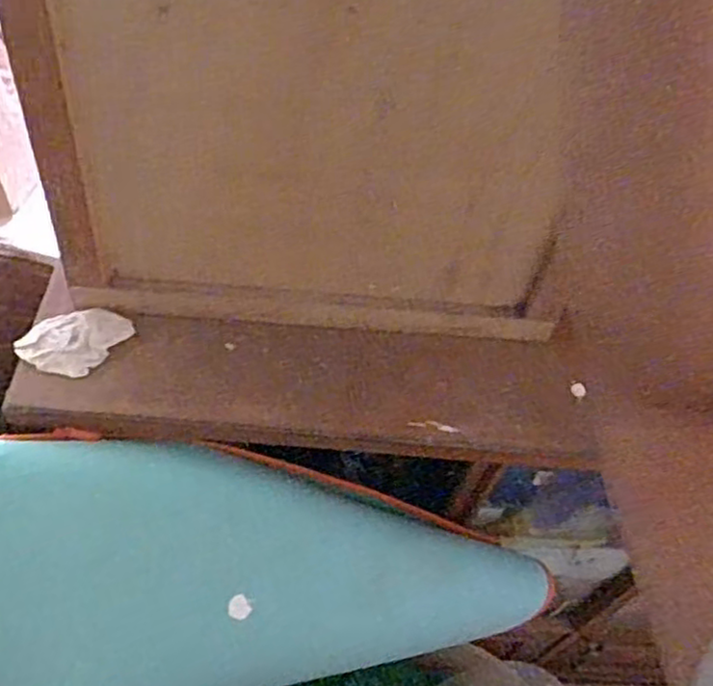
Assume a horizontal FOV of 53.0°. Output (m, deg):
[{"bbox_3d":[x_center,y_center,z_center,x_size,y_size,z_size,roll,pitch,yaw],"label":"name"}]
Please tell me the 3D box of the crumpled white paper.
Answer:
[{"bbox_3d":[-0.250,-0.004,0.633,0.073,0.013,0.080,30,56,17],"label":"crumpled white paper"}]

